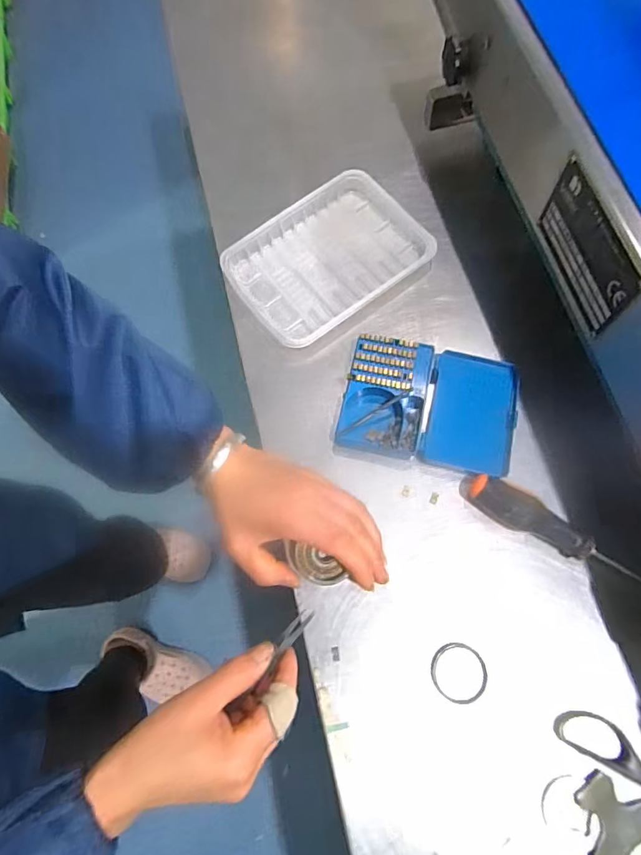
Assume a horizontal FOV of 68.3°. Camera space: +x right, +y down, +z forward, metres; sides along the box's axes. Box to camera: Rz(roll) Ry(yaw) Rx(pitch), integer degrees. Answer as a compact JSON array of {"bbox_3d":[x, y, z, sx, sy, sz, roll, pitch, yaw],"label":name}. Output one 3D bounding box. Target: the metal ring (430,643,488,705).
[{"bbox_3d":[0.103,0.183,0.351,0.041,0.004,0.041,-1,70,2],"label":"metal ring"}]

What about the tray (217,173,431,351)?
[{"bbox_3d":[0.010,-0.172,0.468,0.190,0.019,0.137,-35,73,-10],"label":"tray"}]

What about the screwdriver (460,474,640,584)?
[{"bbox_3d":[0.193,0.084,0.372,0.169,0.030,0.029,28,74,11],"label":"screwdriver"}]

